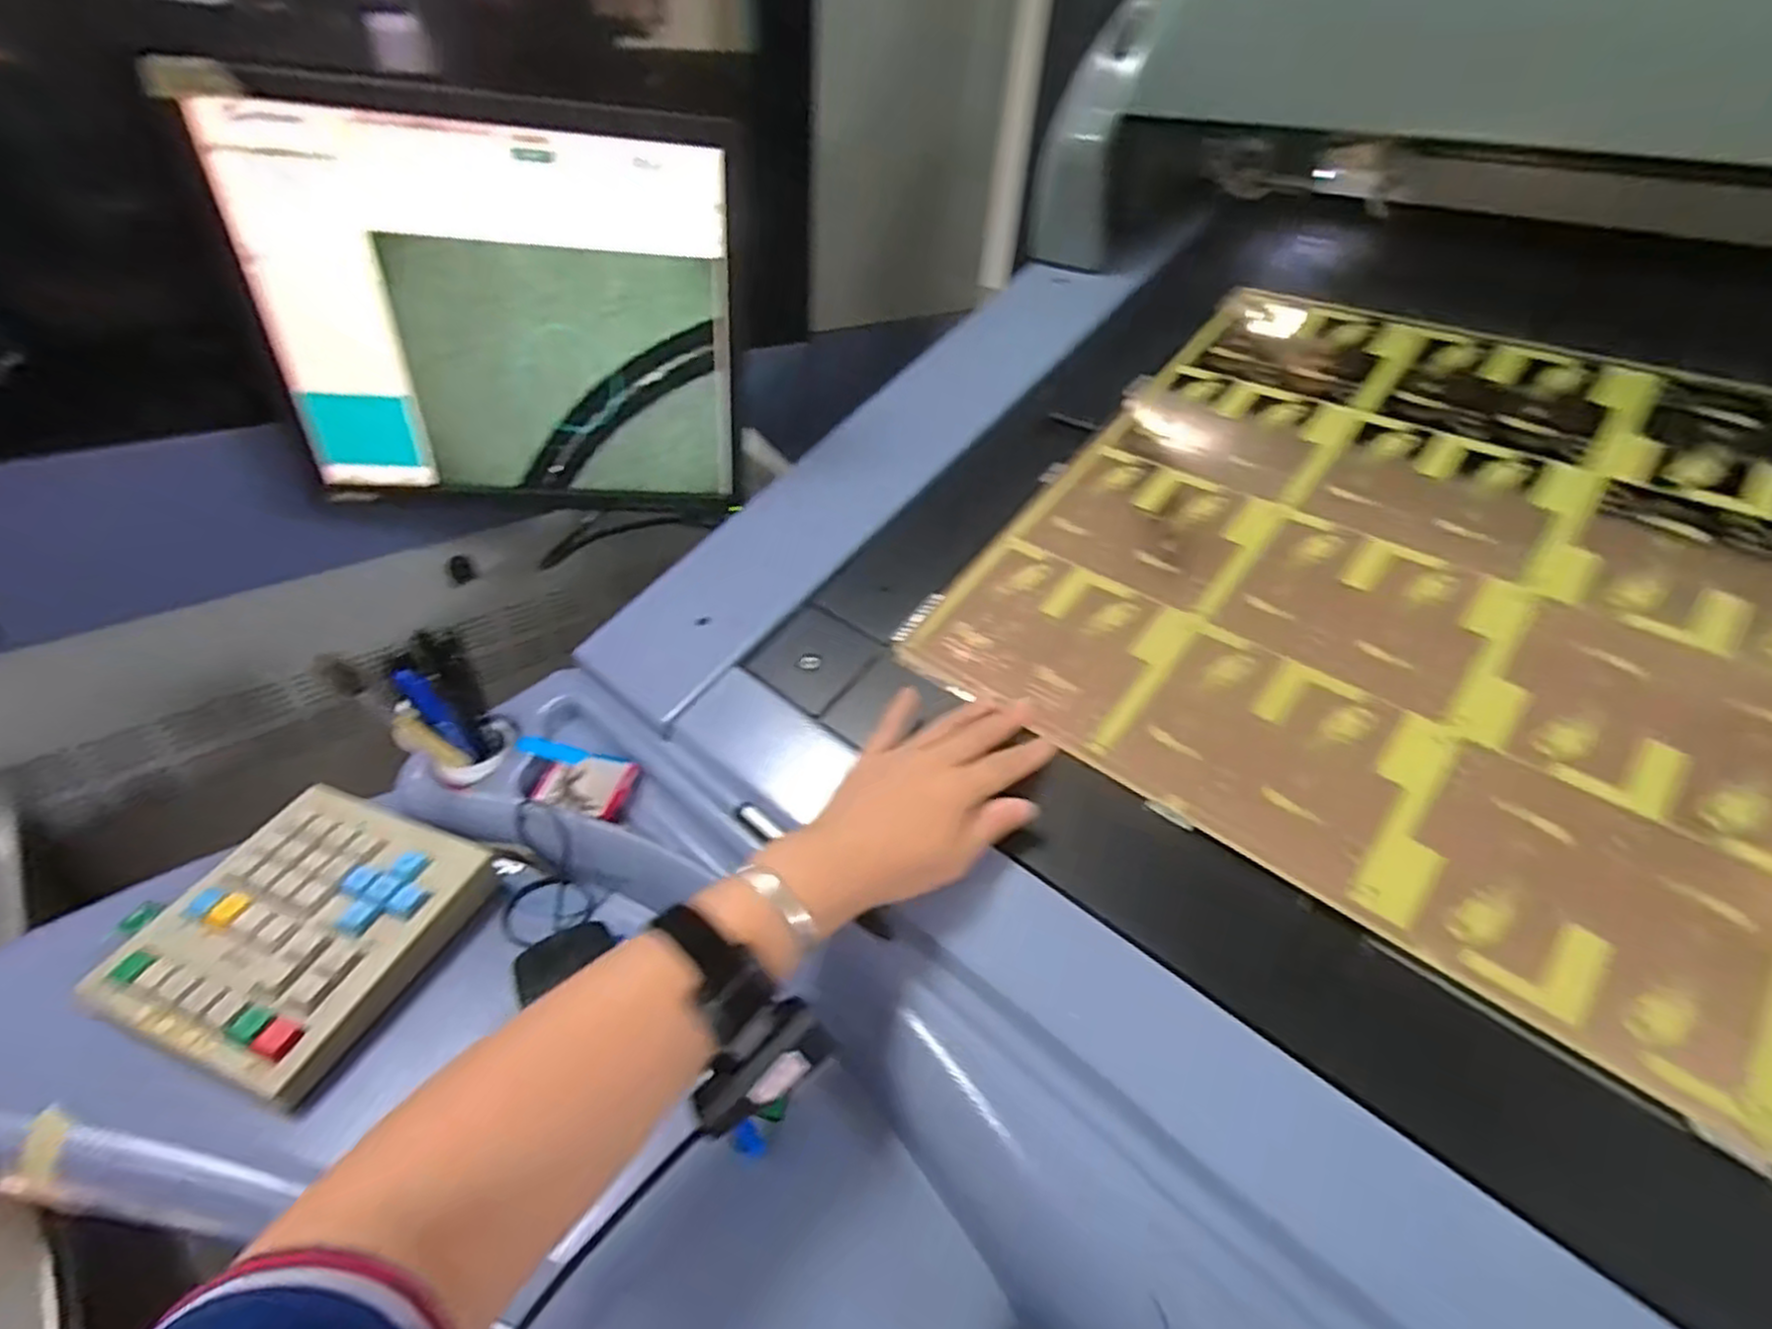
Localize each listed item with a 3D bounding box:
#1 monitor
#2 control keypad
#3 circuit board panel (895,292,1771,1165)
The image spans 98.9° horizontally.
[{"bbox_3d":[-0.309,-0.279,0.628,0.375,0.295,0.053,-4,38,-11],"label":"monitor"},{"bbox_3d":[-0.360,0.160,0.469,0.161,0.034,0.162,15,38,14],"label":"control keypad"},{"bbox_3d":[0.388,-0.045,0.463,0.605,0.011,0.489,30,67,30],"label":"circuit board panel"}]

